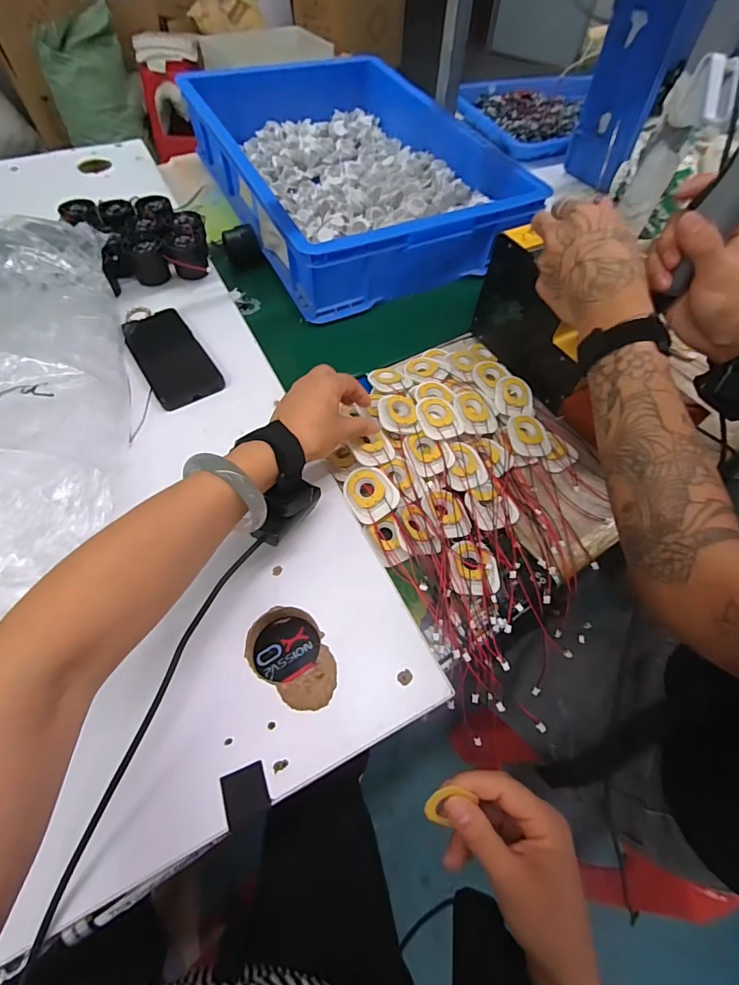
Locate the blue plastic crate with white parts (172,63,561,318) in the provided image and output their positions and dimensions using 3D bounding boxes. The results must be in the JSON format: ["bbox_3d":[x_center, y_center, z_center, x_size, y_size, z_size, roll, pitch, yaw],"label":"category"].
[{"bbox_3d":[-0.034,-0.568,0.763,0.411,0.126,0.581,-23,61,-16],"label":"blue plastic crate with white parts"}]

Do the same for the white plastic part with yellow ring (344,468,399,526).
[{"bbox_3d":[-0.001,0.000,0.446,0.049,0.007,0.059,-33,71,-6],"label":"white plastic part with yellow ring"}]

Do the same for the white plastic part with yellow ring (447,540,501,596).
[{"bbox_3d":[0.102,0.073,0.422,0.049,0.008,0.055,-3,57,-4],"label":"white plastic part with yellow ring"}]

